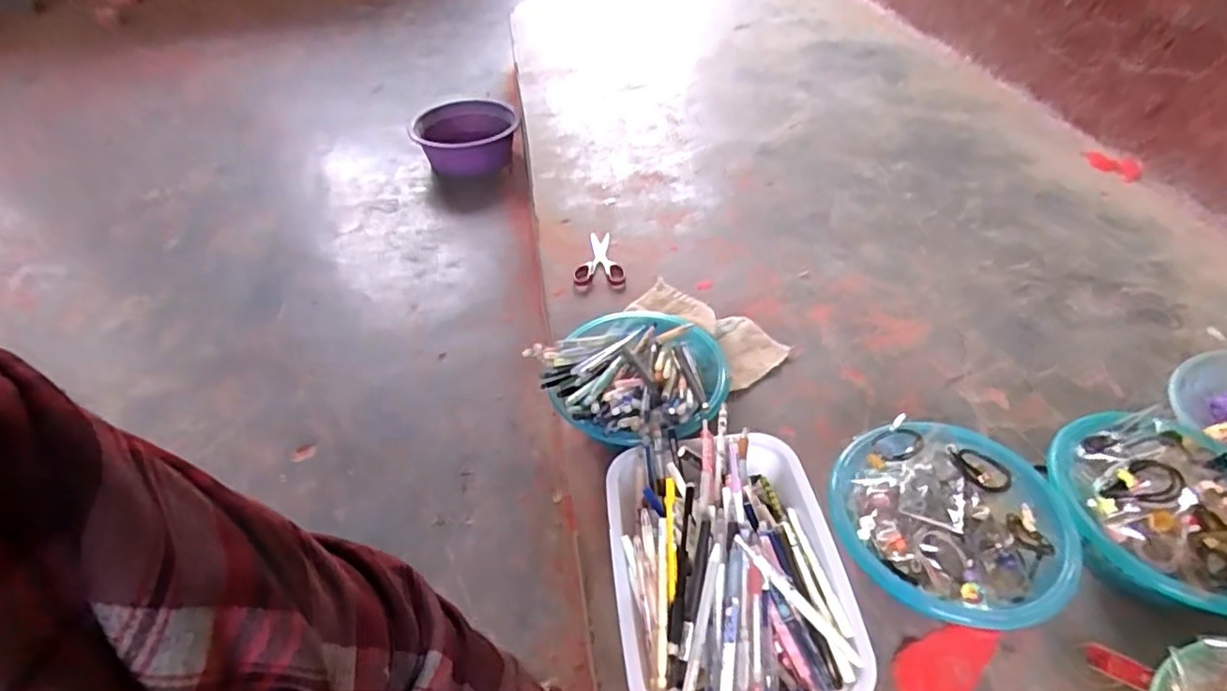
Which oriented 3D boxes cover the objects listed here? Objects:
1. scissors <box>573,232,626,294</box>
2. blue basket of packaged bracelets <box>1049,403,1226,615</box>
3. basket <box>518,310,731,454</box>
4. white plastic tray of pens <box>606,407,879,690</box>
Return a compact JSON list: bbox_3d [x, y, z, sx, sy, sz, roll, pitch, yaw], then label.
[{"bbox_3d":[-0.024,-0.151,1.080,0.084,0.012,0.162,-1,45,0],"label":"scissors"},{"bbox_3d":[0.577,0.170,0.651,0.211,0.109,0.214,-1,45,1],"label":"blue basket of packaged bracelets"},{"bbox_3d":[0.037,0.042,0.797,0.225,0.101,0.239,28,52,26],"label":"basket"},{"bbox_3d":[0.113,0.211,0.613,0.221,0.108,0.287,-5,45,-4],"label":"white plastic tray of pens"}]

